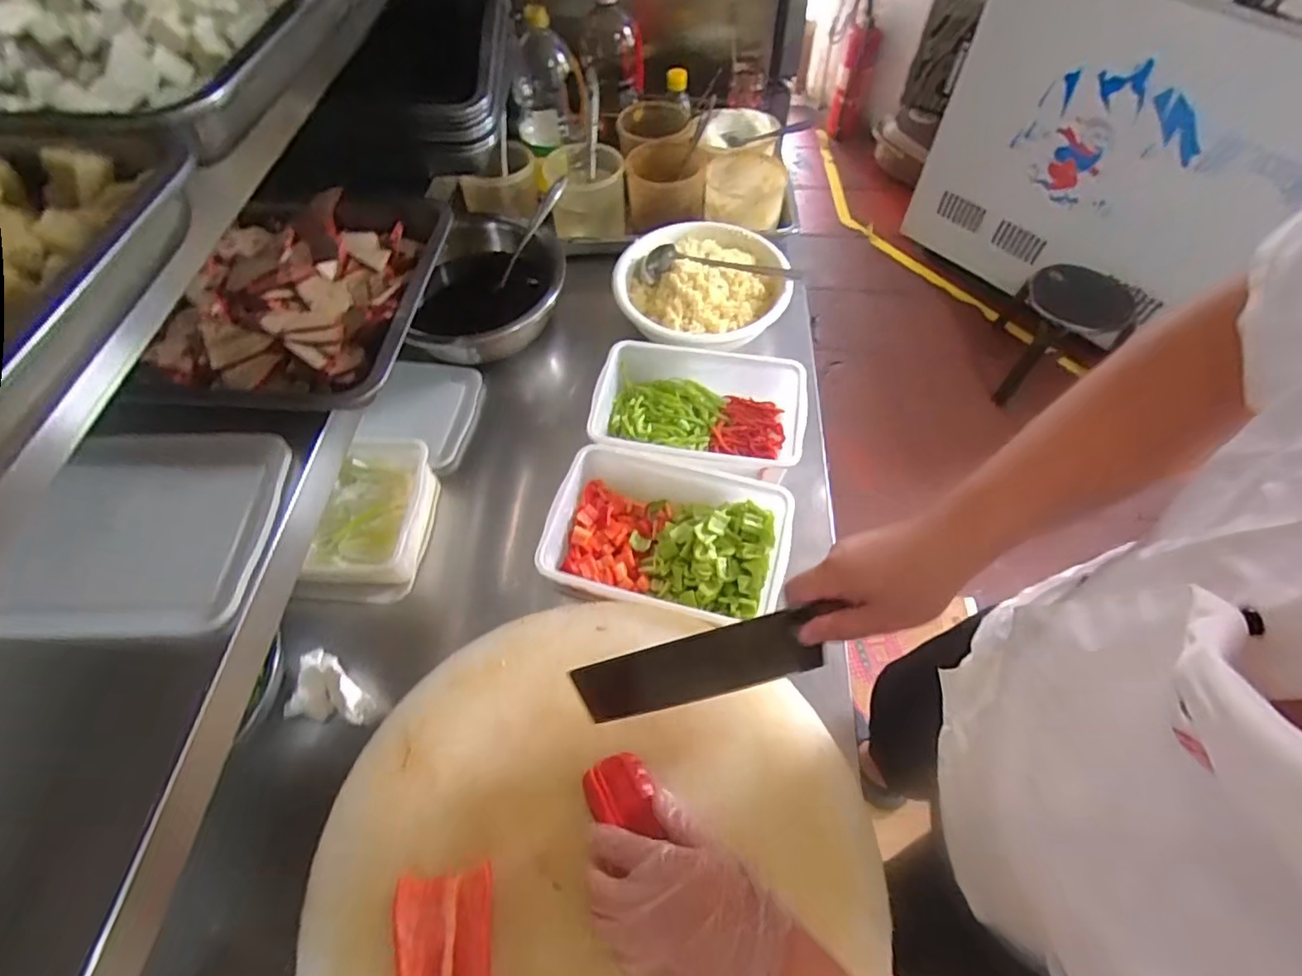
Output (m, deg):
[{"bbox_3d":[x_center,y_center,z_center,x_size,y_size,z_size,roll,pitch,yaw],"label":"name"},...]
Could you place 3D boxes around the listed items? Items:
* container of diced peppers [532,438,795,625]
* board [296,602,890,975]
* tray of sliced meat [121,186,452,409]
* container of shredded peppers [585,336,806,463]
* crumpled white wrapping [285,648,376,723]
[{"bbox_3d":[0.021,0.053,0.660,0.261,0.080,0.183,13,60,9],"label":"container of diced peppers"},{"bbox_3d":[-0.047,0.314,0.474,0.441,0.038,0.449,-1,59,2],"label":"board"},{"bbox_3d":[-0.343,-0.195,0.578,0.242,0.051,0.295,2,59,3],"label":"tray of sliced meat"},{"bbox_3d":[0.062,-0.096,0.761,0.263,0.080,0.180,5,59,5],"label":"container of shredded peppers"},{"bbox_3d":[-0.335,0.206,0.615,0.095,0.037,0.069,4,59,5],"label":"crumpled white wrapping"}]

